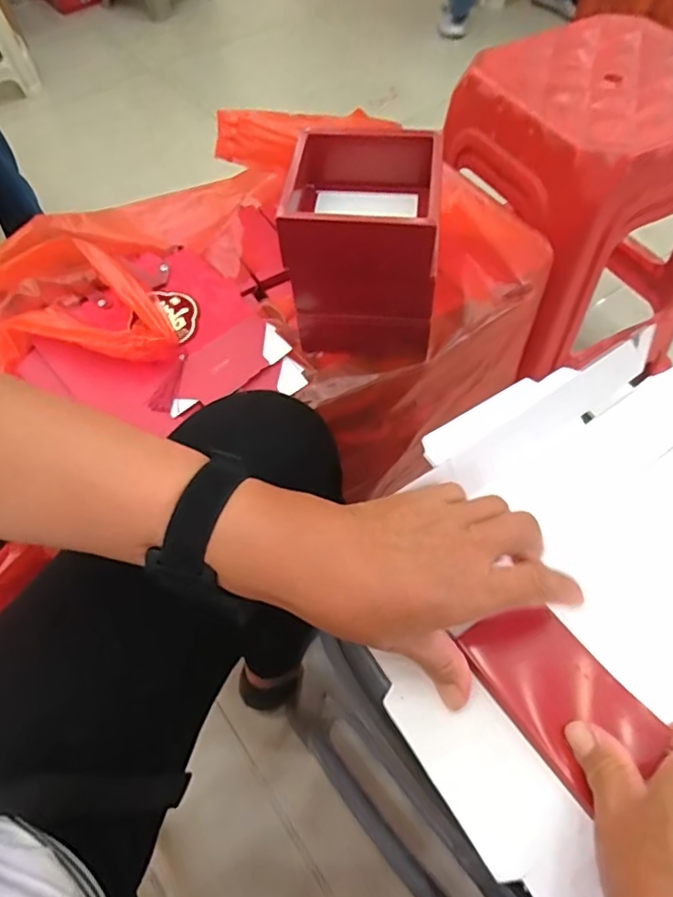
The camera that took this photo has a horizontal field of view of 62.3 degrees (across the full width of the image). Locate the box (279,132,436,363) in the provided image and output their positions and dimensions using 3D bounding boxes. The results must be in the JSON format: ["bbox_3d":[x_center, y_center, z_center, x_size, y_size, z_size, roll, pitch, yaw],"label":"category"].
[{"bbox_3d":[0.025,-0.191,0.529,0.126,0.150,0.136,1,58,4],"label":"box"}]

